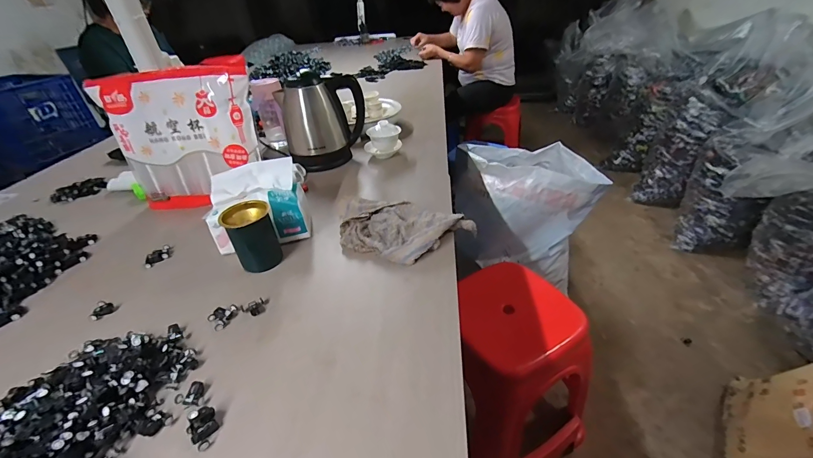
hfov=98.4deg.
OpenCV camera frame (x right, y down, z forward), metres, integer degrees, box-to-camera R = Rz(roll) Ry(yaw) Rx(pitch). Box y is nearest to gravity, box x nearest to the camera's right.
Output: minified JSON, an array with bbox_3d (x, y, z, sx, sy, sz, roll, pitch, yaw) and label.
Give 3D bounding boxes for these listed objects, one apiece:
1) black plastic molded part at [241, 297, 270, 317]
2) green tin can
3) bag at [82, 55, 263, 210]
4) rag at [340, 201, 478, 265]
[{"bbox_3d":[-0.223,0.116,0.524,0.038,0.010,0.025,-29,43,-29],"label":"black plastic molded part"},{"bbox_3d":[-0.258,0.014,0.593,0.073,0.102,0.068,-3,36,2],"label":"green tin can"},{"bbox_3d":[-0.460,-0.184,0.744,0.307,0.270,0.079,-7,36,-3],"label":"bag"},{"bbox_3d":[-0.005,0.005,0.620,0.237,0.052,0.125,3,37,11],"label":"rag"}]

